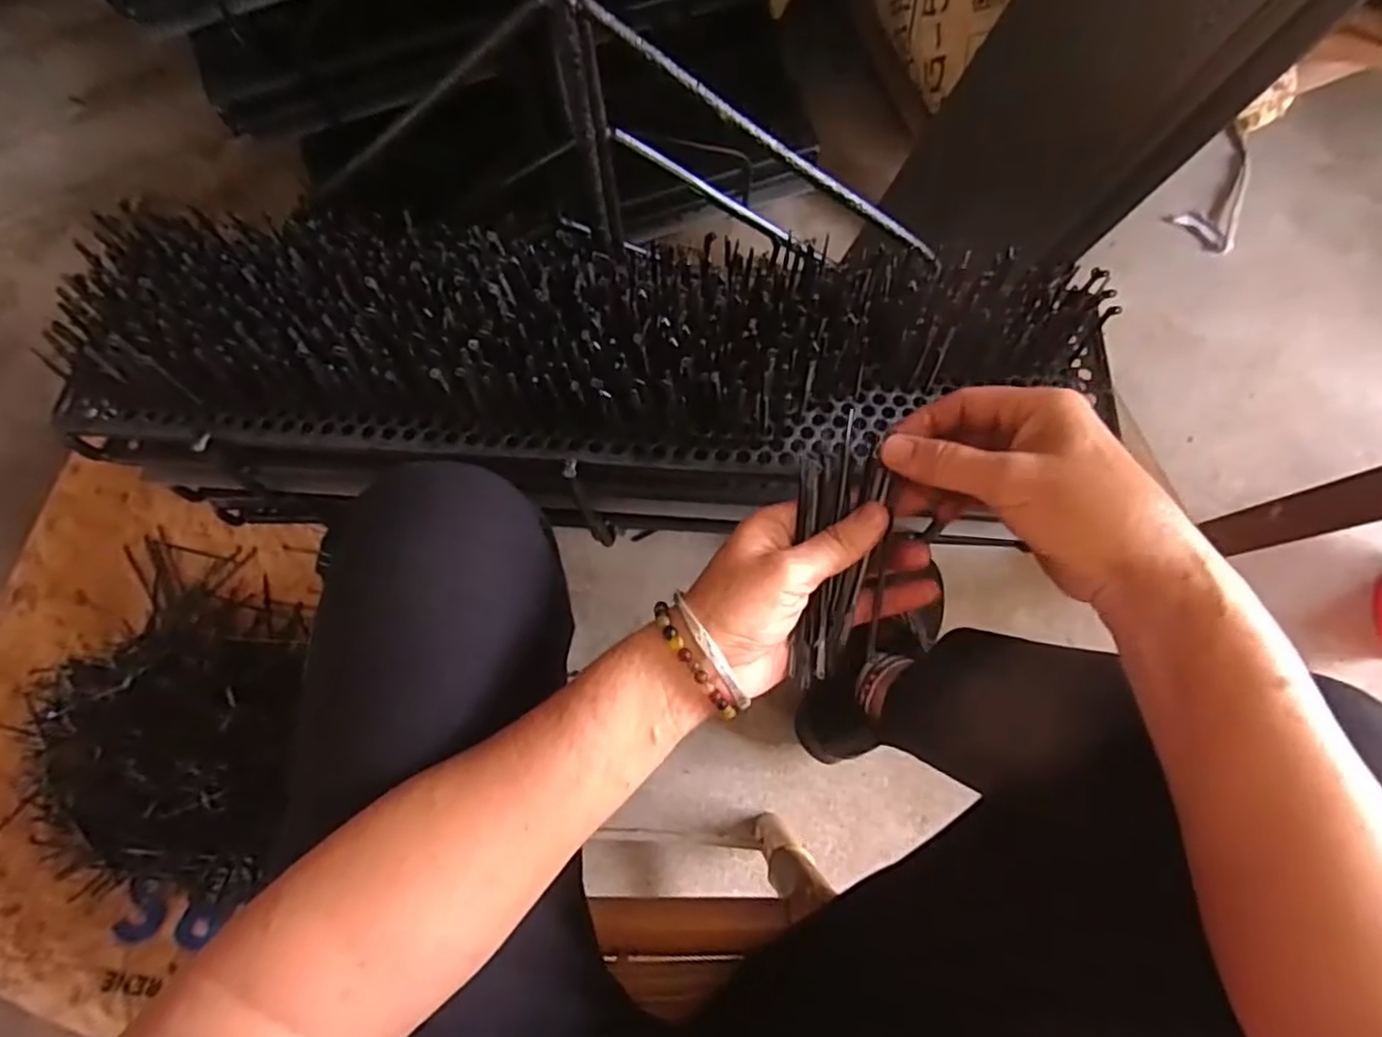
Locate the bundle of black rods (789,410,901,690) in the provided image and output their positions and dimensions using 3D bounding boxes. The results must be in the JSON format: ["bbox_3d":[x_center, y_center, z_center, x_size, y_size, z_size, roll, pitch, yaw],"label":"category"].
[{"bbox_3d":[0.072,0.015,0.331,0.042,0.018,0.129,7,81,2],"label":"bundle of black rods"}]

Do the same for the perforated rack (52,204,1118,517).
[{"bbox_3d":[-0.059,-0.082,0.401,0.589,0.092,0.150,4,77,1],"label":"perforated rack"}]

